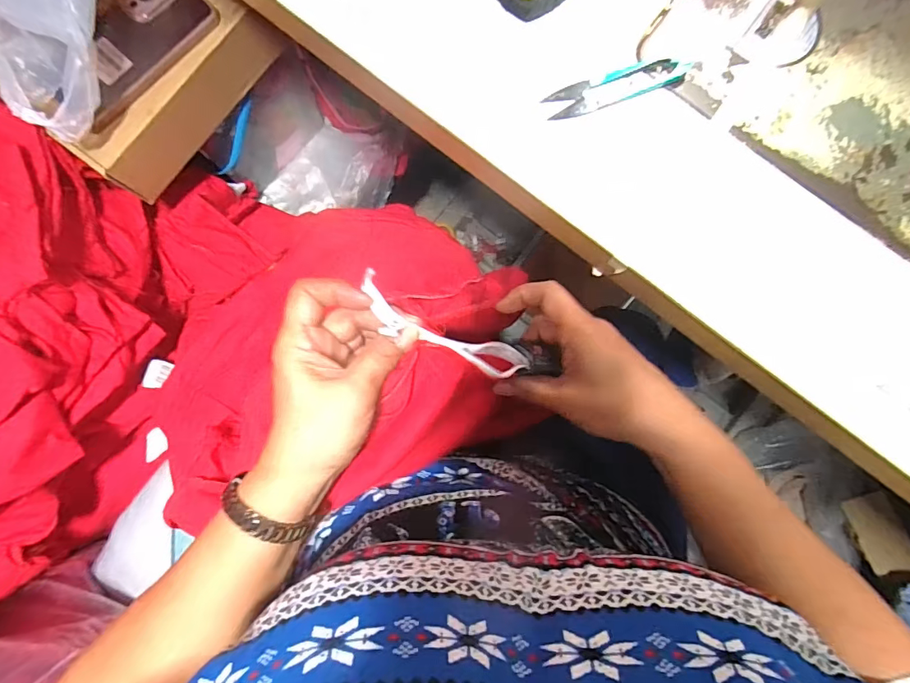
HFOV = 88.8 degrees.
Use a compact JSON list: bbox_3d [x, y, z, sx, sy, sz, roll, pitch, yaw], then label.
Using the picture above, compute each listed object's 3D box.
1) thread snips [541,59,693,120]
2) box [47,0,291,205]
[{"bbox_3d":[0.113,-0.175,0.321,0.101,0.007,0.022,-17,85,-2],"label":"thread snips"},{"bbox_3d":[-0.289,-0.275,0.465,0.111,0.089,0.237,39,85,4],"label":"box"}]

